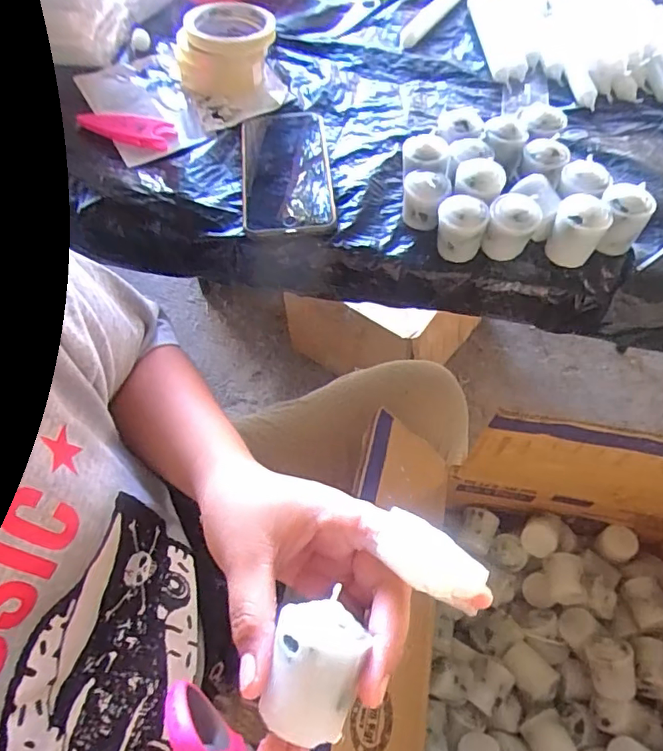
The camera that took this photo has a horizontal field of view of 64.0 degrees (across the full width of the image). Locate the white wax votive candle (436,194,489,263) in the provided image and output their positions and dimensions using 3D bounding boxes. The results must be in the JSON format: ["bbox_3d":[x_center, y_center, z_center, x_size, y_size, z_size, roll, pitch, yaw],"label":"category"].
[{"bbox_3d":[0.104,-0.117,0.427,0.038,0.043,0.032,13,60,10],"label":"white wax votive candle"}]

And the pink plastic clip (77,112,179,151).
[{"bbox_3d":[-0.202,-0.239,0.515,0.095,0.013,0.036,9,59,8],"label":"pink plastic clip"}]

